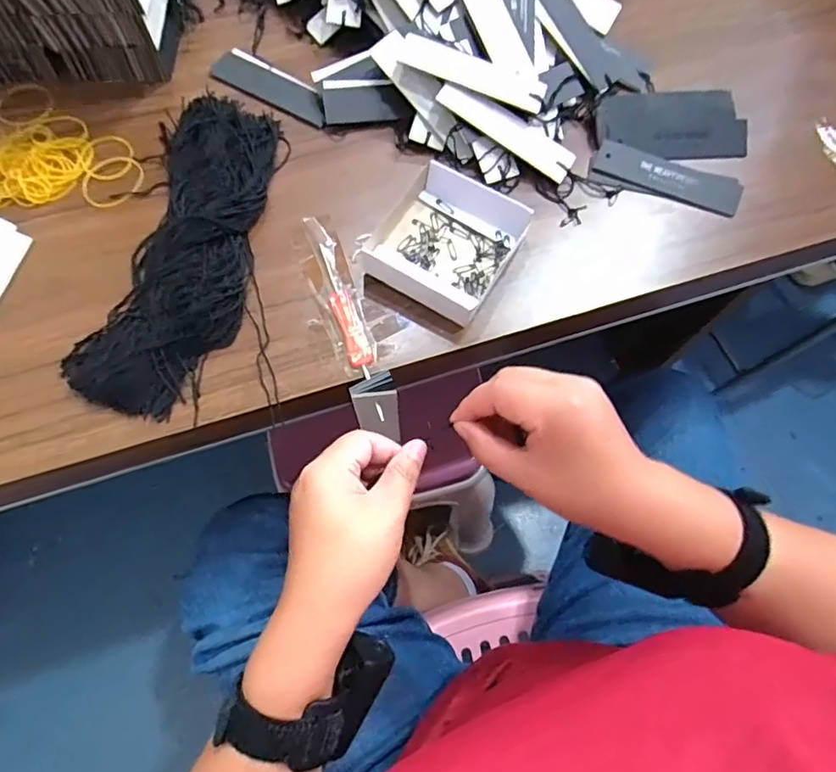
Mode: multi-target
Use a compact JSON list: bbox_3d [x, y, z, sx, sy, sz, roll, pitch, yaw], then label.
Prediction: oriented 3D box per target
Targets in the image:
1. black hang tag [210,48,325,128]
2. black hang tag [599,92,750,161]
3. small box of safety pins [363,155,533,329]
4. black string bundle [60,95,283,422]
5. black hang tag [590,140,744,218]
[{"bbox_3d":[-0.135,-0.275,0.495,0.127,0.011,0.043,33,71,11],"label":"black hang tag"},{"bbox_3d":[0.227,-0.235,0.484,0.127,0.011,0.065,2,81,4],"label":"black hang tag"},{"bbox_3d":[0.022,-0.116,0.428,0.101,0.026,0.107,30,71,10],"label":"small box of safety pins"},{"bbox_3d":[-0.178,-0.116,0.419,0.106,0.031,0.280,10,69,1],"label":"black string bundle"},{"bbox_3d":[0.216,-0.181,0.468,0.120,0.009,0.040,20,81,8],"label":"black hang tag"}]

